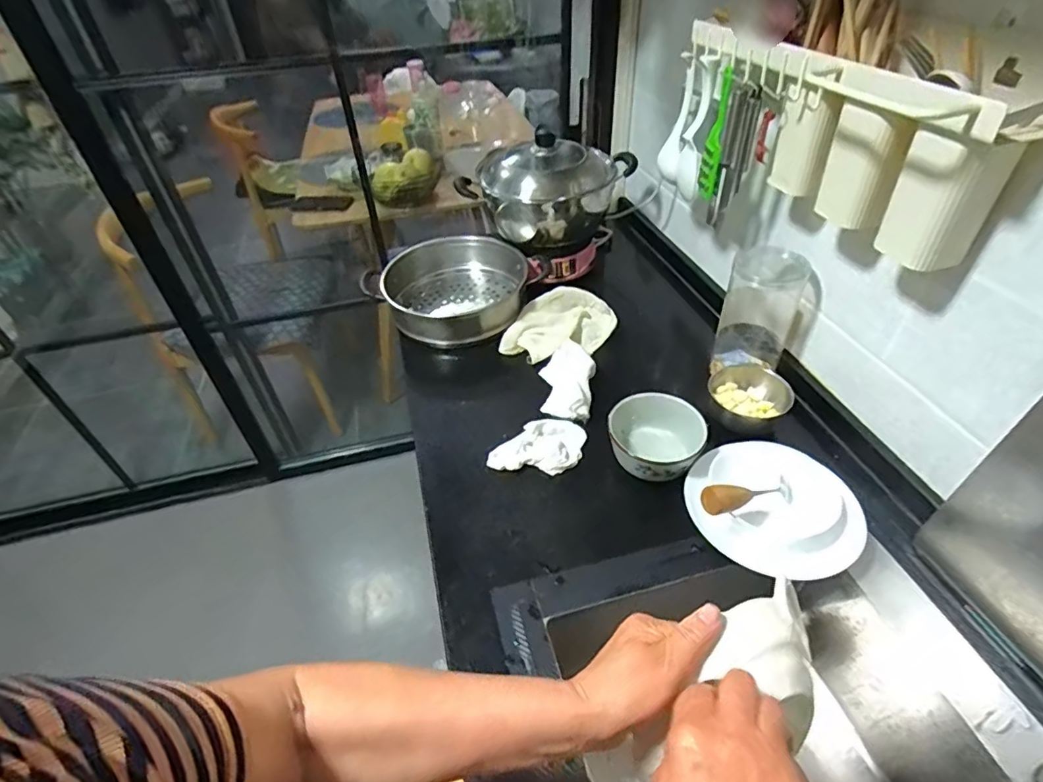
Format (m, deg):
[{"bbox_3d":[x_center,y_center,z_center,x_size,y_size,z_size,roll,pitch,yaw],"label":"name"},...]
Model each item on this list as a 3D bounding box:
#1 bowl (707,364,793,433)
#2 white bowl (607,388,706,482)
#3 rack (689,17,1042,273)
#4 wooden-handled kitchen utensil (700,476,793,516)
[{"bbox_3d":[0.315,0.008,0.748,0.088,0.059,0.099,-19,45,-17],"label":"bowl"},{"bbox_3d":[0.172,0.070,0.708,0.116,0.082,0.116,-2,42,2],"label":"white bowl"},{"bbox_3d":[0.355,-0.316,0.607,0.121,0.179,0.431,-11,43,-8],"label":"rack"},{"bbox_3d":[0.262,0.121,0.613,0.131,0.026,0.031,-1,37,-30],"label":"wooden-handled kitchen utensil"}]

